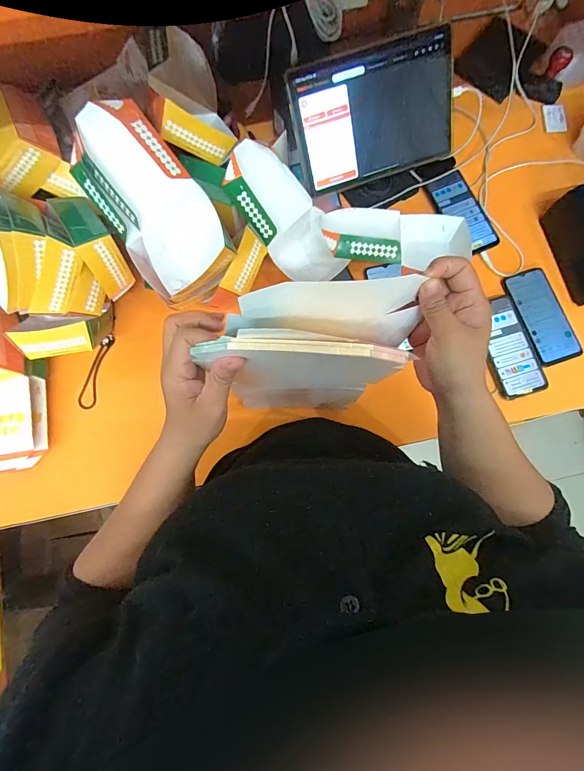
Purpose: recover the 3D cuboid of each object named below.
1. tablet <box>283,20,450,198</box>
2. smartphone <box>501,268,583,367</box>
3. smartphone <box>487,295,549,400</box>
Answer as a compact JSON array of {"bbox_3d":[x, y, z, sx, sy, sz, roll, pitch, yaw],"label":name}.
[{"bbox_3d":[0.130,-0.418,0.552,0.248,0.166,0.013,-18,37,-2],"label":"tablet"},{"bbox_3d":[0.424,-0.120,0.600,0.073,0.015,0.166,-19,80,-3],"label":"smartphone"},{"bbox_3d":[0.362,-0.066,0.591,0.076,0.010,0.167,-16,80,-3],"label":"smartphone"}]

